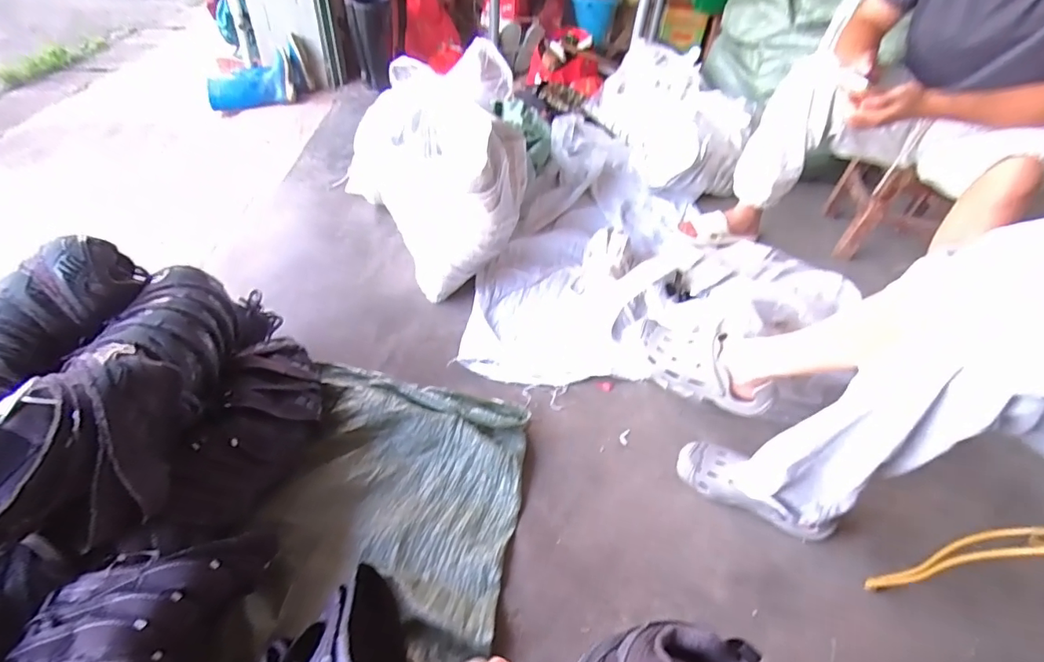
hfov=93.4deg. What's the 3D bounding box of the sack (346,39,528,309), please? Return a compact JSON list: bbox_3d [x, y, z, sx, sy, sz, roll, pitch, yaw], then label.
[{"bbox_3d":[-0.201,-0.459,1.323,0.382,0.421,0.593,-21,51,-24],"label":"sack"}]

